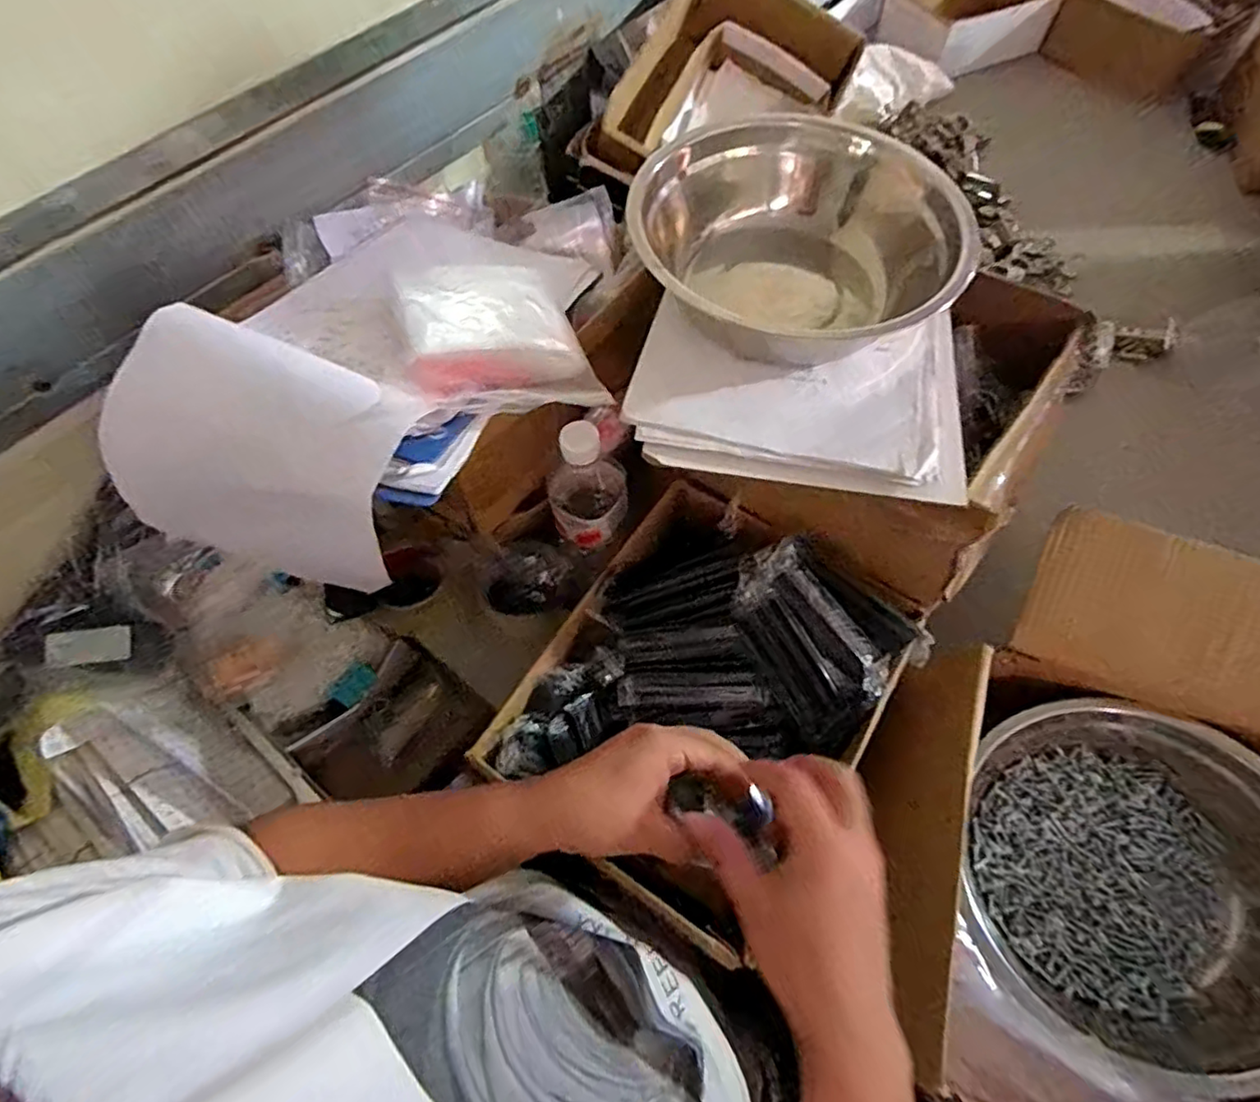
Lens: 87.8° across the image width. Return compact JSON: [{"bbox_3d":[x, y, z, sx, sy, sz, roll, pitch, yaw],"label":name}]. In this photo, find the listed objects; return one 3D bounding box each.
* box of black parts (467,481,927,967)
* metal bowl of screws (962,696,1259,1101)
[{"bbox_3d":[0.054,0.130,0.560,0.244,0.143,0.292,36,69,19],"label":"box of black parts"},{"bbox_3d":[0.389,0.248,0.495,0.231,0.073,0.247,-1,62,2],"label":"metal bowl of screws"}]

